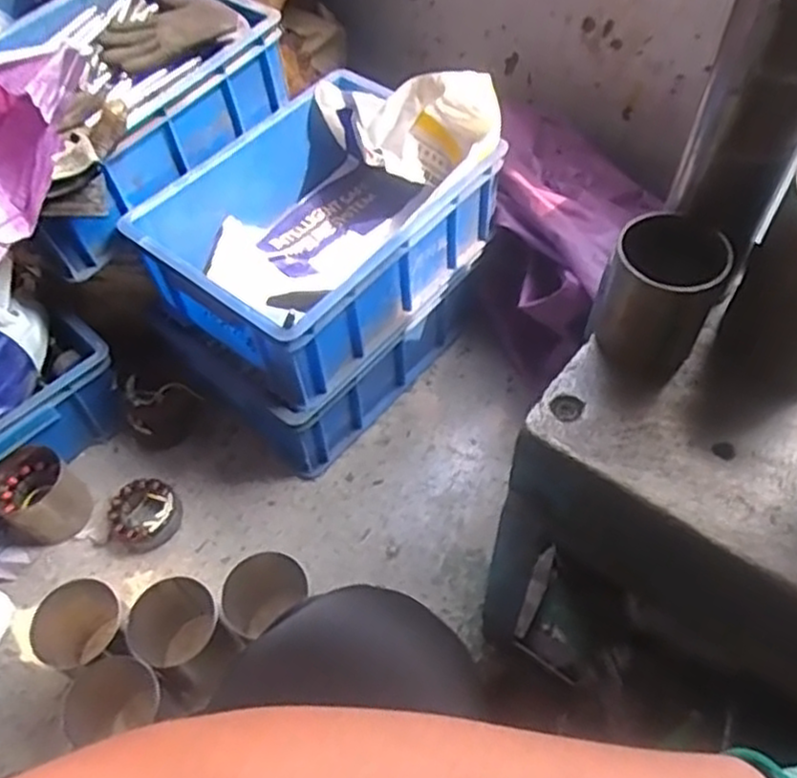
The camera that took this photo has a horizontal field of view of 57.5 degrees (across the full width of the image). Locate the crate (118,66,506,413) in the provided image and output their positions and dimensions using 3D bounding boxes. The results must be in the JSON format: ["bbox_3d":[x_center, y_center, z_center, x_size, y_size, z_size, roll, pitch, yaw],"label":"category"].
[{"bbox_3d":[-0.105,-0.206,0.947,0.302,0.149,0.380,34,63,23],"label":"crate"}]

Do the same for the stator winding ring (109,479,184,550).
[{"bbox_3d":[-0.330,0.162,0.949,0.086,0.037,0.083,-1,56,2],"label":"stator winding ring"}]

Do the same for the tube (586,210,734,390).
[{"bbox_3d":[0.177,-0.064,0.497,0.071,0.087,0.077,30,62,20],"label":"tube"}]

